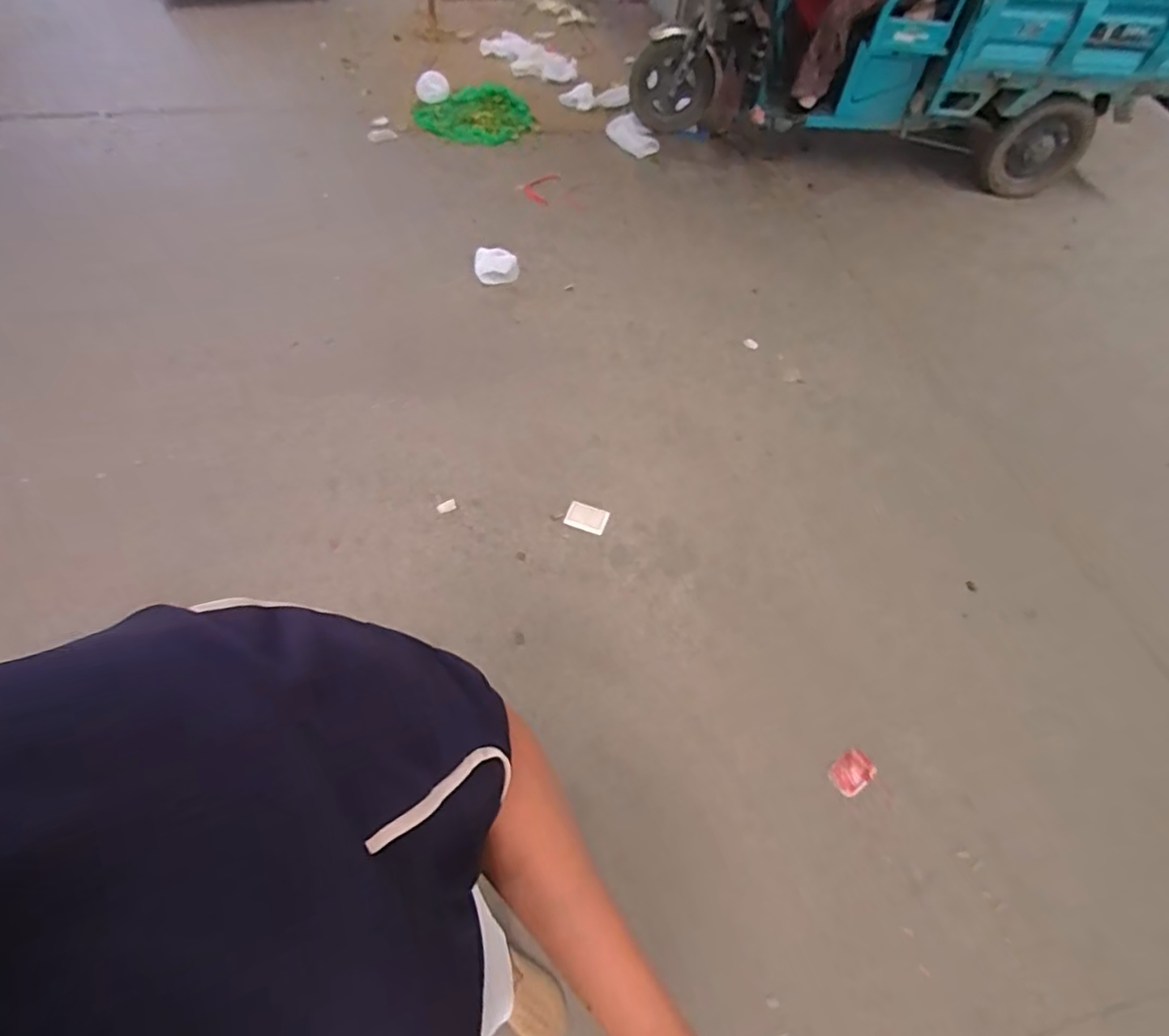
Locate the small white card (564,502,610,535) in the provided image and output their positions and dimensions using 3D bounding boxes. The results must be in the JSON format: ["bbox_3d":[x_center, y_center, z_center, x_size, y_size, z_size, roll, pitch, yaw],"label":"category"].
[{"bbox_3d":[0.007,0.001,1.735,0.120,0.015,0.081,17,53,8],"label":"small white card"}]

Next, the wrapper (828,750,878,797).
[{"bbox_3d":[0.617,0.585,1.356,0.113,0.006,0.073,-29,60,-24],"label":"wrapper"}]

